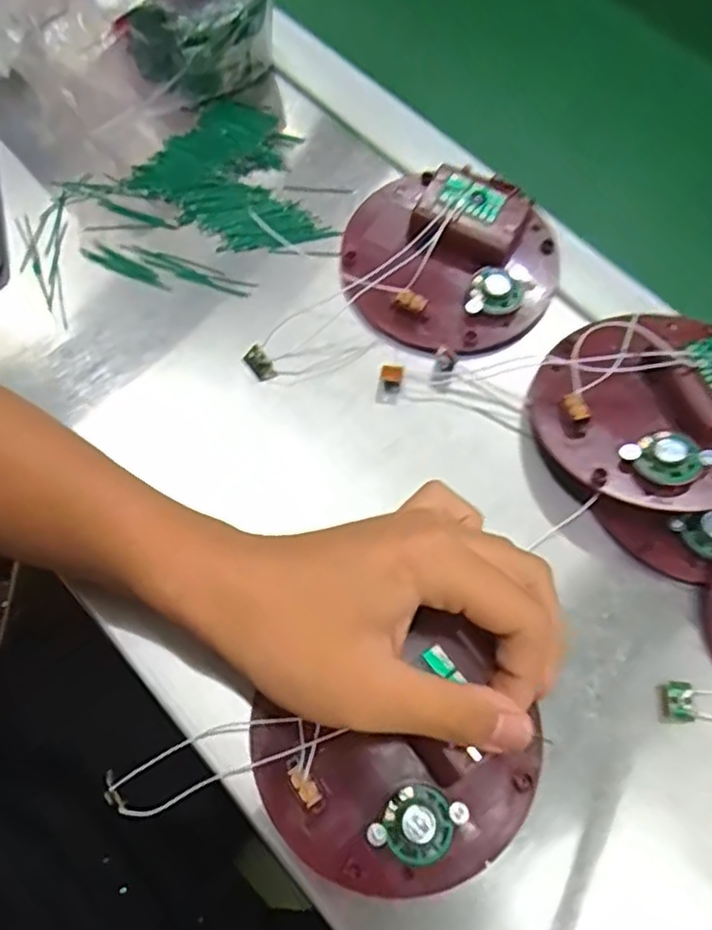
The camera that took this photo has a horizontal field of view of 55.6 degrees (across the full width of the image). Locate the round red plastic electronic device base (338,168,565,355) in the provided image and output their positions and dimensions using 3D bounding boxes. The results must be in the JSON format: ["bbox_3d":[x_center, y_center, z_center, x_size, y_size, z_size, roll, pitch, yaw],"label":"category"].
[{"bbox_3d":[0.052,-0.115,0.376,0.117,0.029,0.108,0,67,0],"label":"round red plastic electronic device base"}]

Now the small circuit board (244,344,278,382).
[{"bbox_3d":[-0.052,-0.054,0.362,0.011,0.007,0.019,-37,72,-14],"label":"small circuit board"}]

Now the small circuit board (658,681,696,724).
[{"bbox_3d":[0.141,0.104,0.297,0.014,0.006,0.017,3,67,1],"label":"small circuit board"}]

